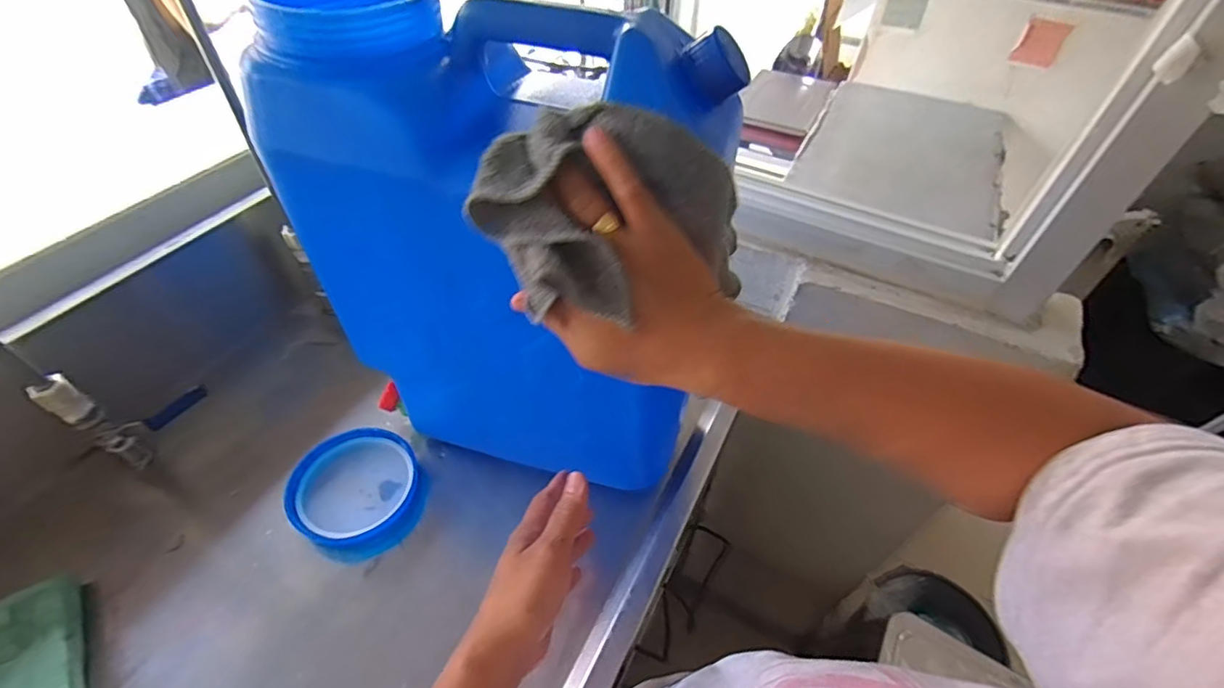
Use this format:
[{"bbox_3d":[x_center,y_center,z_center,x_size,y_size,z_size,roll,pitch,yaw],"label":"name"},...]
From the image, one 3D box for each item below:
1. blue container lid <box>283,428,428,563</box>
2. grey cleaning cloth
[{"bbox_3d":[-0.258,0.148,0.550,0.129,0.030,0.119,1,48,-1],"label":"blue container lid"},{"bbox_3d":[0.002,-0.068,0.301,0.152,0.091,0.090,2,49,1],"label":"grey cleaning cloth"}]

